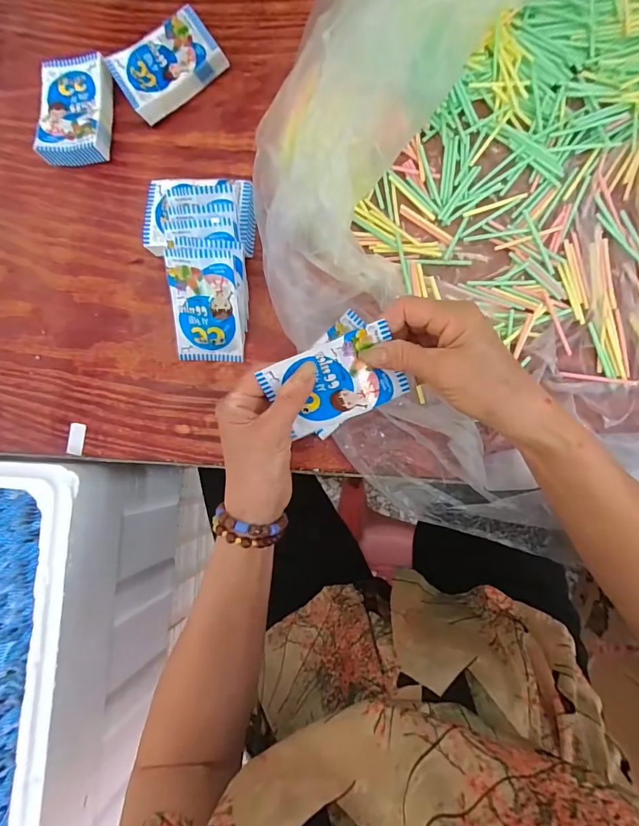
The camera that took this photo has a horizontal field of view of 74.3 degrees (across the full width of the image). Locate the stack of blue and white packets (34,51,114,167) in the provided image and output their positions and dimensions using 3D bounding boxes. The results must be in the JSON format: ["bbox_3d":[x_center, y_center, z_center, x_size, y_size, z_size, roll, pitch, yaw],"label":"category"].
[{"bbox_3d":[-0.258,-0.323,0.452,0.074,0.034,0.116,0,85,9],"label":"stack of blue and white packets"}]

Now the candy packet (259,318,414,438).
[{"bbox_3d":[0.013,-0.022,0.322,0.098,0.008,0.067,-22,119,9],"label":"candy packet"}]

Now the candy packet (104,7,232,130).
[{"bbox_3d":[-0.160,-0.365,0.445,0.105,0.028,0.071,-35,81,4],"label":"candy packet"}]

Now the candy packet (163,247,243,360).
[{"bbox_3d":[-0.110,-0.100,0.402,0.064,0.009,0.104,3,117,6],"label":"candy packet"}]

